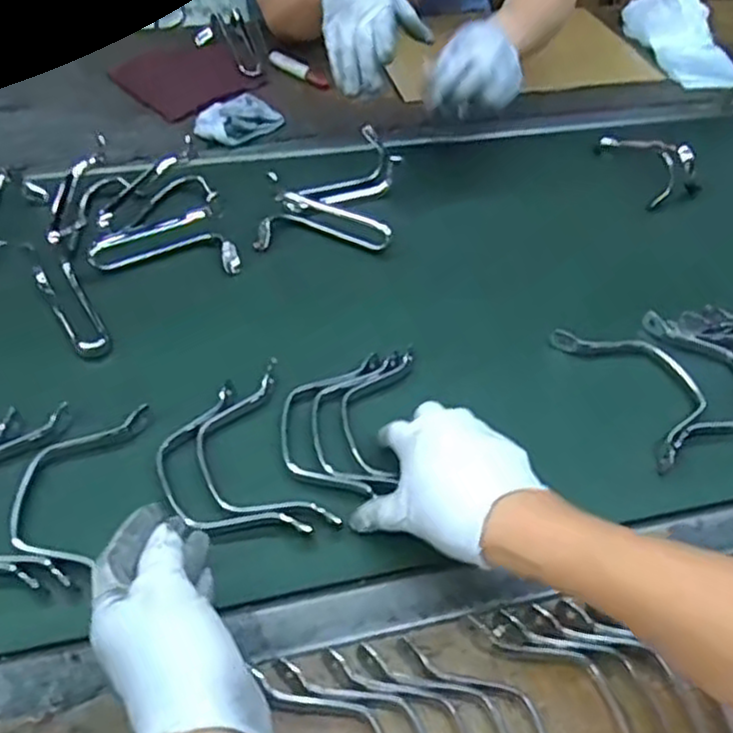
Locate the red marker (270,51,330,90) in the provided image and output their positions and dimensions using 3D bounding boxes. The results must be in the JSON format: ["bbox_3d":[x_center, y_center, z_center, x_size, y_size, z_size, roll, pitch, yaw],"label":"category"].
[{"bbox_3d":[-0.084,-0.377,0.931,0.097,0.013,0.021,31,53,22],"label":"red marker"}]

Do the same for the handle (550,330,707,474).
[{"bbox_3d":[0.219,0.009,0.589,0.081,0.011,0.150,-19,52,-20],"label":"handle"}]

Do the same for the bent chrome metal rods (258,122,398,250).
[{"bbox_3d":[-0.033,-0.176,0.718,0.122,0.035,0.155,6,48,1],"label":"bent chrome metal rods"}]

